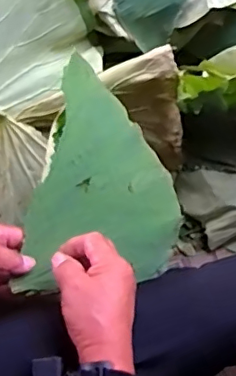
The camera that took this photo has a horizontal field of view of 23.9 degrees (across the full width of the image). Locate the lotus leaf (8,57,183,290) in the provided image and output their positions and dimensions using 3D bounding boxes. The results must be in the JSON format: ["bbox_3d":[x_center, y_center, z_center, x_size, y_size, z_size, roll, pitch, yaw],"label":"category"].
[{"bbox_3d":[-0.003,0.006,0.756,0.227,0.020,0.303,23,69,-31],"label":"lotus leaf"}]

